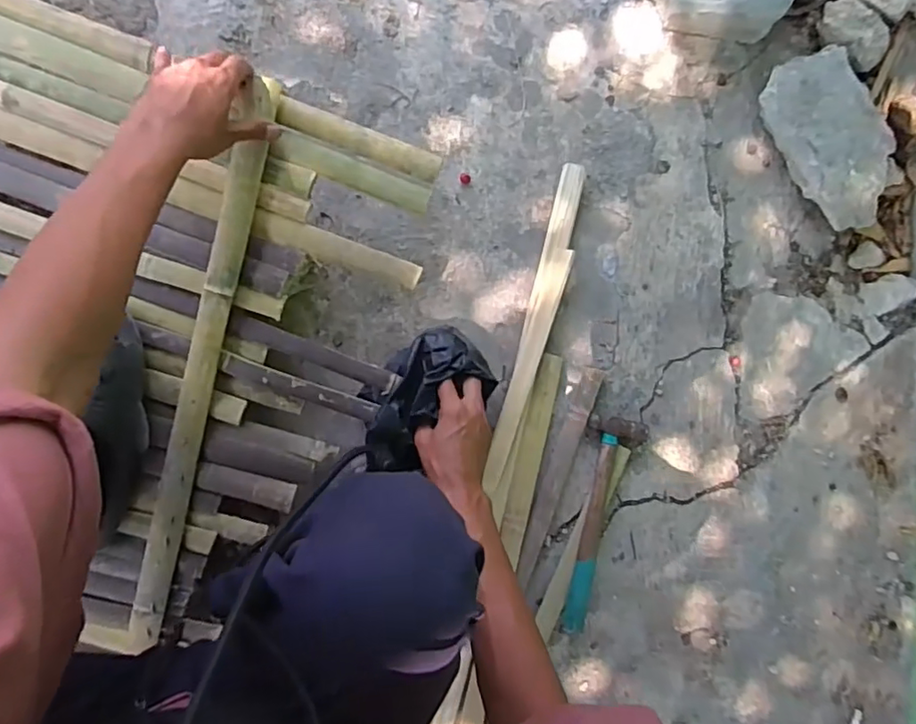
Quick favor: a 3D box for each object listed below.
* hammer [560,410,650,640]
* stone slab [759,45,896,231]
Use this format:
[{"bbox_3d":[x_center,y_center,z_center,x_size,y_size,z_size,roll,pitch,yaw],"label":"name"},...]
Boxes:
[{"bbox_3d":[0.190,0.215,0.763,0.075,0.026,0.280,12,86,-8],"label":"hammer"},{"bbox_3d":[0.512,-0.303,0.796,0.126,0.067,0.238,-29,92,-7],"label":"stone slab"}]

